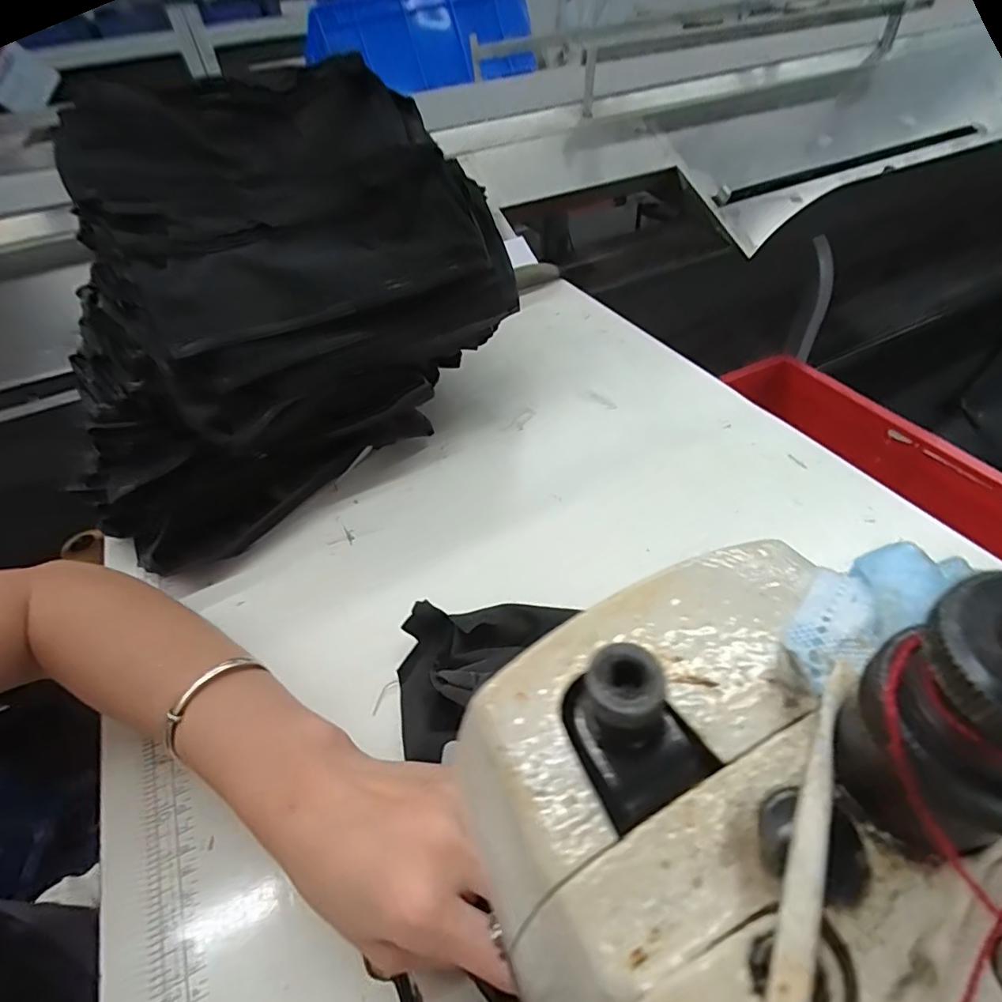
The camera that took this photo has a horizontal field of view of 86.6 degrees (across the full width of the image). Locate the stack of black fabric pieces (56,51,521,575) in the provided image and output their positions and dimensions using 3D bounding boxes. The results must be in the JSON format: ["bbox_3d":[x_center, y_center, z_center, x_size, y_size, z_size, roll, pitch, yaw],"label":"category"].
[{"bbox_3d":[-0.190,-0.163,0.412,0.339,0.215,0.253,-35,52,-25],"label":"stack of black fabric pieces"}]

